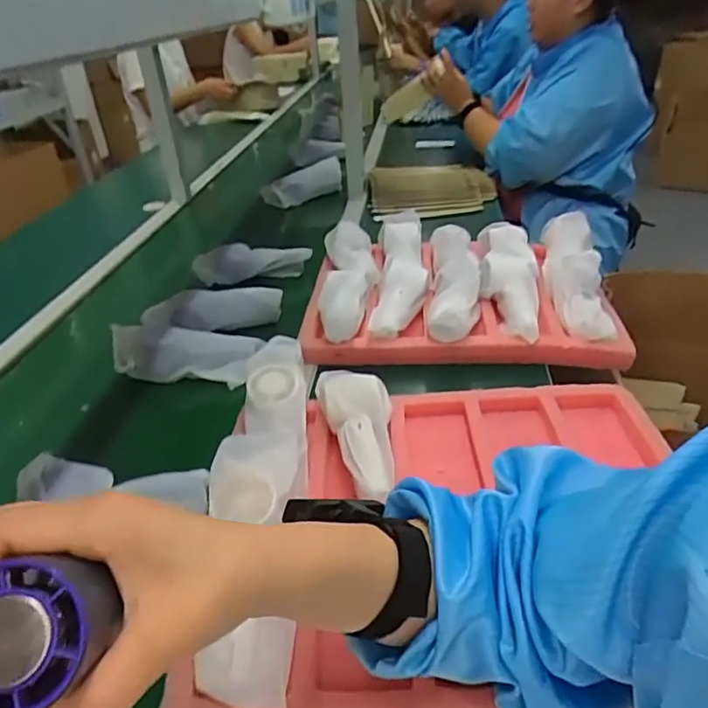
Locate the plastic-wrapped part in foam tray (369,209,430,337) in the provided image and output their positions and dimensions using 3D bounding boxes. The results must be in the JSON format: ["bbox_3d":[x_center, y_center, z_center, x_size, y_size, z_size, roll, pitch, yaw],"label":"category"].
[{"bbox_3d":[0.073,-0.138,0.851,0.080,0.037,0.330,2,34,6],"label":"plastic-wrapped part in foam tray"}]

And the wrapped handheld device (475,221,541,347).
[{"bbox_3d":[0.230,-0.117,0.830,0.083,0.071,0.301,3,34,8],"label":"wrapped handheld device"}]

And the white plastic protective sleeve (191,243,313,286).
[{"bbox_3d":[-0.180,-0.159,0.979,0.206,0.053,0.060,0,34,3],"label":"white plastic protective sleeve"}]

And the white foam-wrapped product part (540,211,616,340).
[{"bbox_3d":[0.326,-0.126,0.831,0.081,0.065,0.322,5,35,11],"label":"white foam-wrapped product part"}]

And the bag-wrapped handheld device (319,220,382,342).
[{"bbox_3d":[-0.007,-0.113,0.854,0.087,0.062,0.328,-2,34,1],"label":"bag-wrapped handheld device"}]

